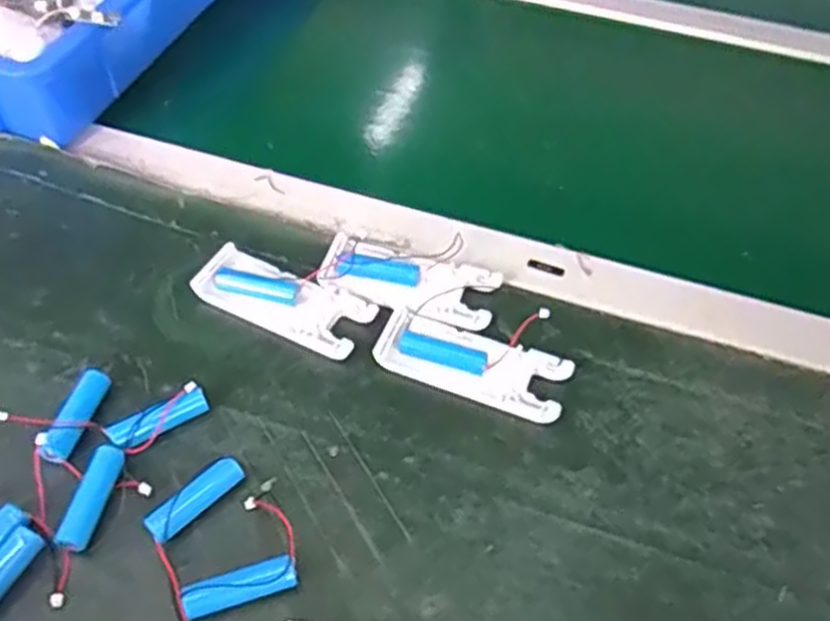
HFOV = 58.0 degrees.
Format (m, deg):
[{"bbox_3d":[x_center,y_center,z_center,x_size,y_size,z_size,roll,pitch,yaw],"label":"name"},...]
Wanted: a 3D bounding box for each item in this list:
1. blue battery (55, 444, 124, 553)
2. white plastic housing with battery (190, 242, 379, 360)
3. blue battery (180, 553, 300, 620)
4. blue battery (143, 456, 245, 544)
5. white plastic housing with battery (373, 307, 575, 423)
[{"bbox_3d":[-0.153,0.088,0.356,0.011,0.011,0.051,10,51,5],"label":"blue battery"},{"bbox_3d":[-0.077,-0.008,0.437,0.102,0.010,0.042,22,53,14],"label":"white plastic housing with battery"},{"bbox_3d":[-0.077,0.123,0.333,0.050,0.014,0.014,-14,53,-14],"label":"blue battery"},{"bbox_3d":[-0.105,0.090,0.359,0.012,0.011,0.049,38,59,25],"label":"blue battery"},{"bbox_3d":[0.033,0.030,0.418,0.103,0.013,0.041,19,53,12],"label":"white plastic housing with battery"}]

